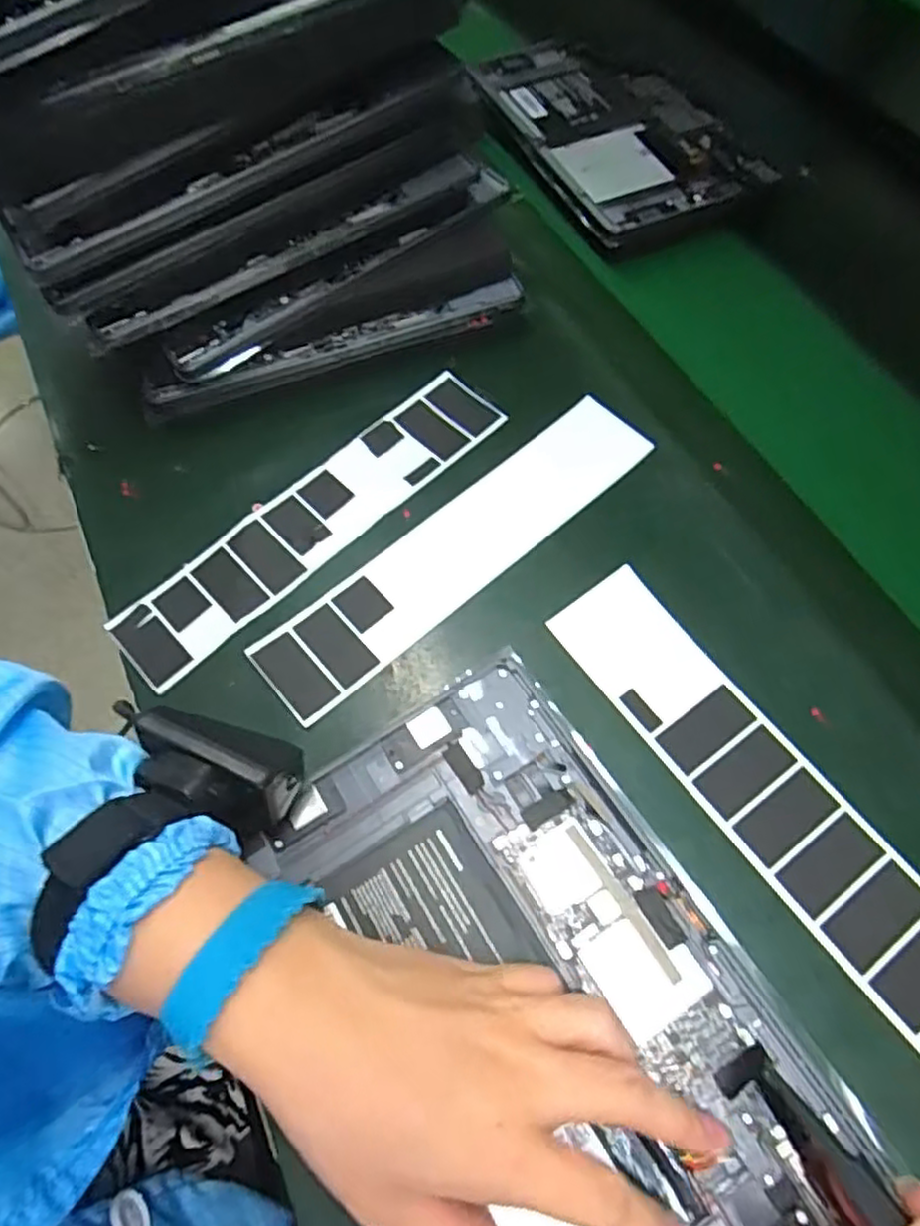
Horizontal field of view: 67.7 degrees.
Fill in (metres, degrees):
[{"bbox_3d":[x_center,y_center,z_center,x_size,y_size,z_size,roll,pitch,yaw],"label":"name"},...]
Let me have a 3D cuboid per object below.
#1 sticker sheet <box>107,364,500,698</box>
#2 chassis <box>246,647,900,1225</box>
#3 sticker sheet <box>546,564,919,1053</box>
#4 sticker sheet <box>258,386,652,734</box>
[{"bbox_3d":[-0.087,-0.058,0.418,0.265,0.006,0.054,-42,70,-16],"label":"sticker sheet"},{"bbox_3d":[0.032,0.167,0.279,0.167,0.017,0.273,-31,67,-10],"label":"chassis"},{"bbox_3d":[0.149,0.087,0.333,0.058,0.009,0.265,-33,66,-13],"label":"sticker sheet"},{"bbox_3d":[0.002,-0.040,0.410,0.270,0.005,0.057,-39,70,-16],"label":"sticker sheet"}]

